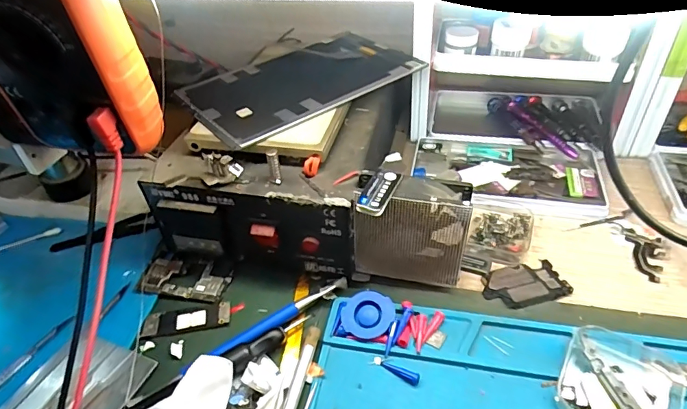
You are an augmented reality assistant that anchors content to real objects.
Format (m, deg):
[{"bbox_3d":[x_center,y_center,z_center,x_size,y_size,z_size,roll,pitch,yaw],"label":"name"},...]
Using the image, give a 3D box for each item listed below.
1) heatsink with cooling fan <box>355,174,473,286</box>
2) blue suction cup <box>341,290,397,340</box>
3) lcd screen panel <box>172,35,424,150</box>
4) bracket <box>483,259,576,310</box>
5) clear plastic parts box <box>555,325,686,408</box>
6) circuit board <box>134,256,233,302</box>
[{"bbox_3d":[0.050,0.022,0.335,0.080,0.087,0.027,3,42,10],"label":"heatsink with cooling fan"},{"bbox_3d":[0.018,0.080,0.324,0.036,0.009,0.034,19,66,20],"label":"blue suction cup"},{"bbox_3d":[-0.038,-0.112,0.405,0.194,0.010,0.119,-31,47,-25],"label":"lcd screen panel"},{"bbox_3d":[0.140,0.061,0.348,0.063,0.004,0.038,-13,42,-7],"label":"bracket"},{"bbox_3d":[0.169,0.110,0.275,0.063,0.019,0.070,20,48,27],"label":"clear plastic parts box"},{"bbox_3d":[-0.131,0.060,0.371,0.073,0.008,0.037,2,42,10],"label":"circuit board"}]

